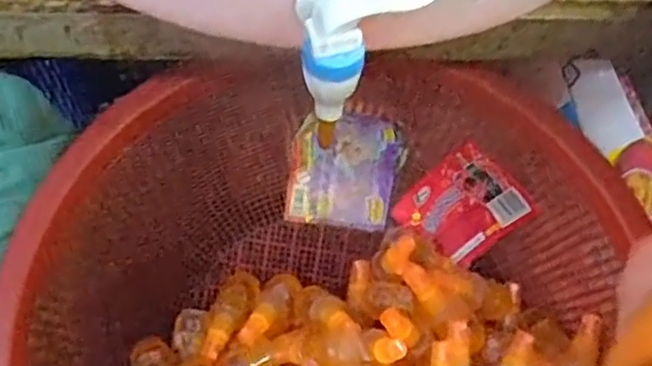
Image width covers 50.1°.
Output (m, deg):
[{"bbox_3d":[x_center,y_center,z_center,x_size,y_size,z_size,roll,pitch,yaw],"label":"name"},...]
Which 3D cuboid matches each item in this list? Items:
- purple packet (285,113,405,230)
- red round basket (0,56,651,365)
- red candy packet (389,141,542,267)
[{"bbox_3d":[0.016,-0.011,0.598,0.090,0.113,0.014,7,34,-2],"label":"purple packet"},{"bbox_3d":[0.012,0.131,0.519,0.454,0.180,0.402,-6,75,-4],"label":"red round basket"},{"bbox_3d":[0.114,0.021,0.583,0.080,0.111,0.011,48,45,7],"label":"red candy packet"}]

